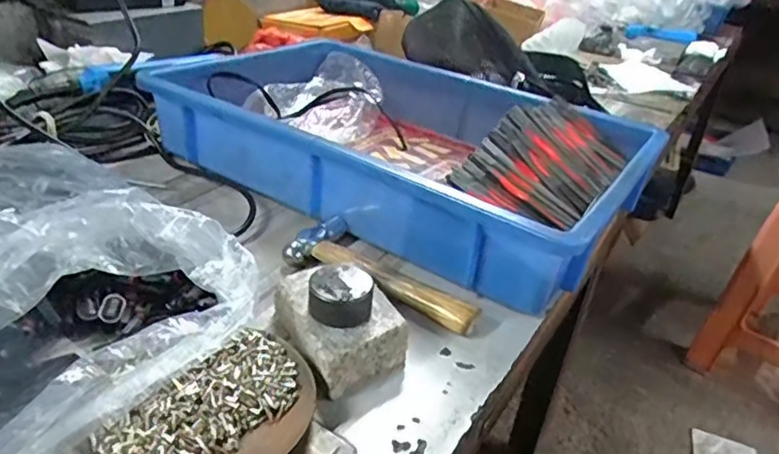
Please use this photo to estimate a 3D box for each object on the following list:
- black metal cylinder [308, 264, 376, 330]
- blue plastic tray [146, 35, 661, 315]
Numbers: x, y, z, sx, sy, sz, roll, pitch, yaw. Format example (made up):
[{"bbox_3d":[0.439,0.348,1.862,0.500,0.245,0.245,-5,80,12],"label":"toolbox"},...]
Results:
[{"bbox_3d":[-0.029,0.041,0.356,0.037,0.022,0.036,5,29,-3],"label":"black metal cylinder"},{"bbox_3d":[0.016,-0.093,0.571,0.412,0.073,0.284,21,33,25],"label":"blue plastic tray"}]

